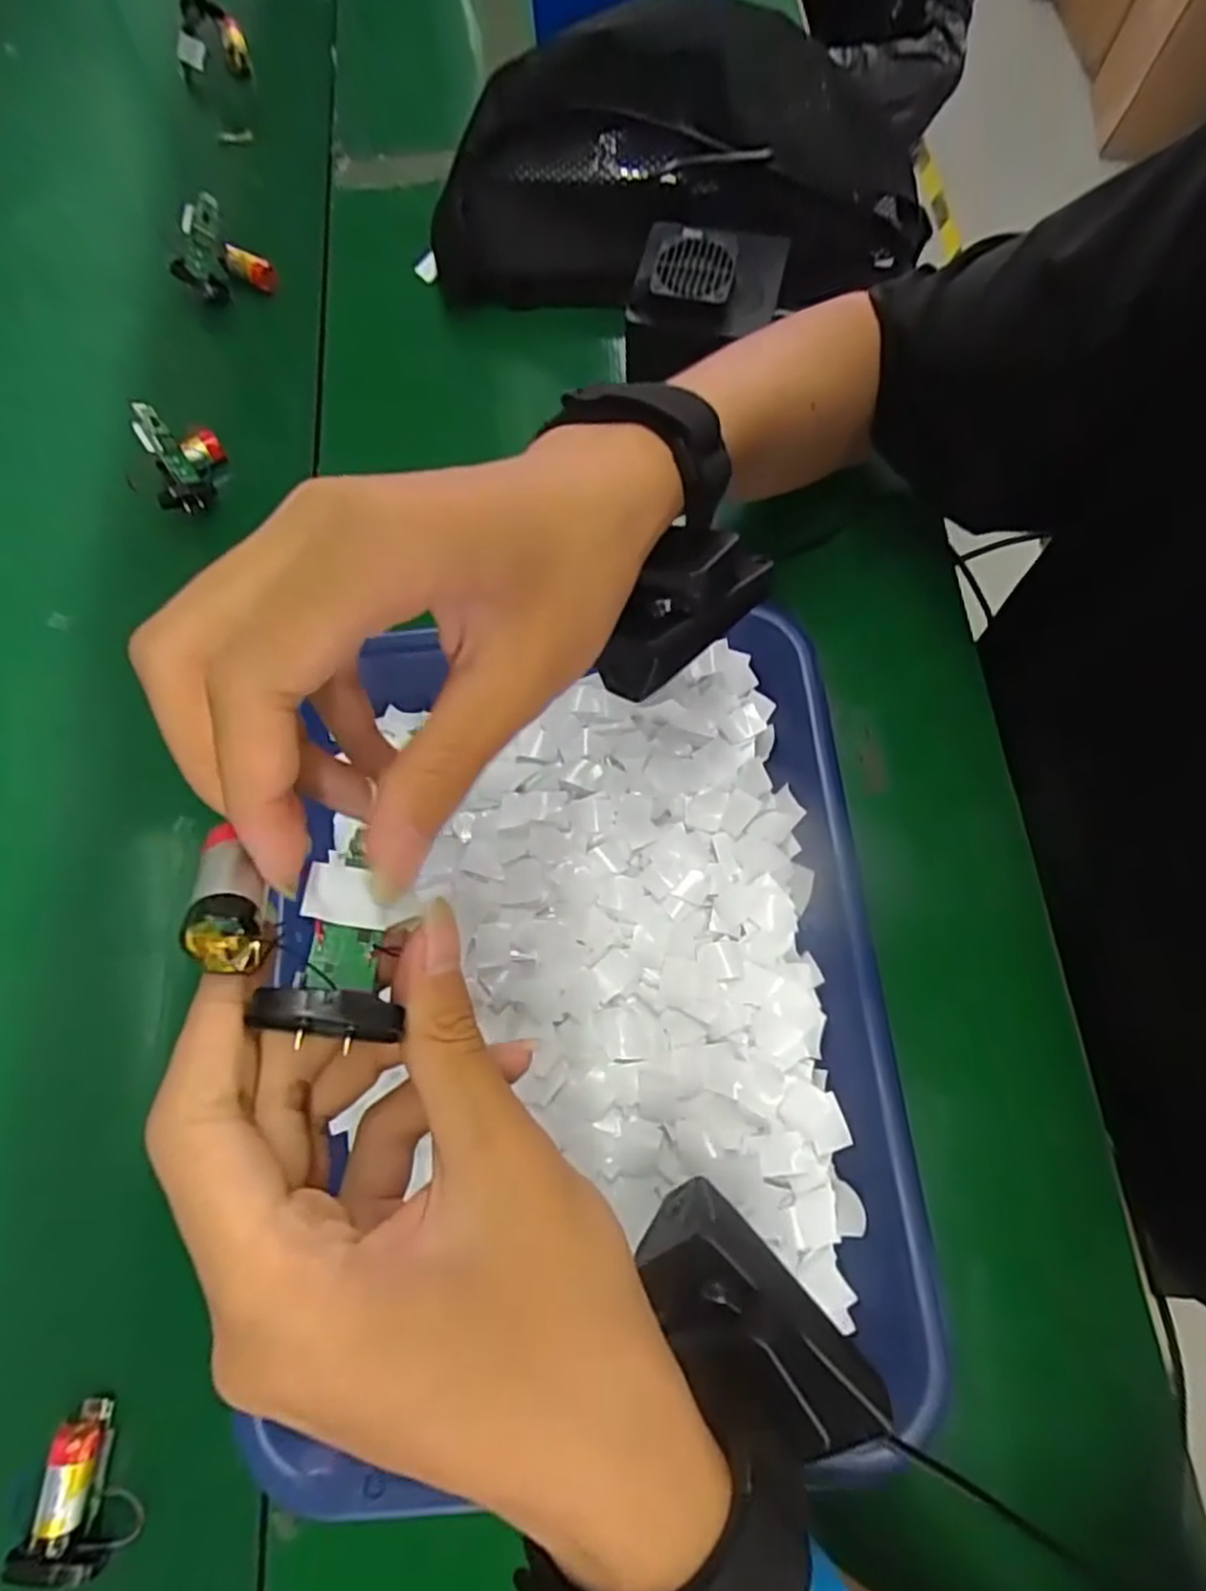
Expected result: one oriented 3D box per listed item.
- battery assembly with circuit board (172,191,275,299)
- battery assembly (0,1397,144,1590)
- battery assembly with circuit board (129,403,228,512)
[{"bbox_3d":[-0.242,-0.335,0.455,0.052,0.057,0.023,-18,69,12],"label":"battery assembly with circuit board"},{"bbox_3d":[-0.192,0.262,0.275,0.035,0.020,0.049,14,77,1],"label":"battery assembly"},{"bbox_3d":[-0.231,-0.183,0.408,0.029,0.049,0.045,-11,77,-4],"label":"battery assembly with circuit board"}]

